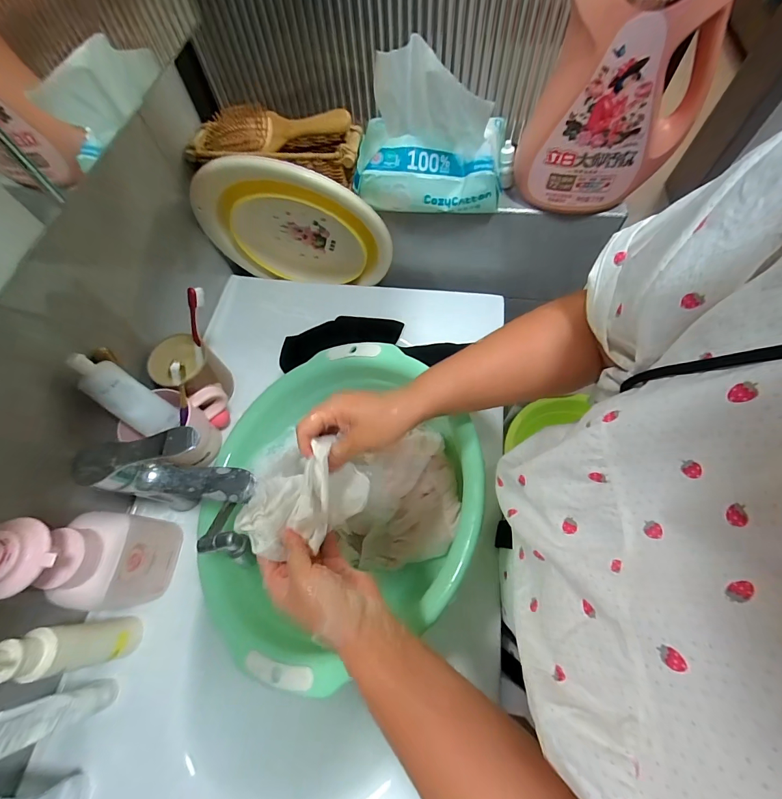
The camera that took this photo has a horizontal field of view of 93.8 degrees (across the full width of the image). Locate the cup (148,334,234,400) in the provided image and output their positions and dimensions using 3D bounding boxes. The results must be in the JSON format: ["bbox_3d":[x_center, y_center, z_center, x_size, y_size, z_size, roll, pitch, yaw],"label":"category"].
[{"bbox_3d":[-0.289,-0.044,0.518,0.102,0.083,0.078,33,70,16],"label":"cup"}]

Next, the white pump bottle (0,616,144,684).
[{"bbox_3d":[-0.311,0.242,0.359,0.034,0.186,0.040,-11,65,-2],"label":"white pump bottle"}]

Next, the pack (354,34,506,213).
[{"bbox_3d":[0.050,-0.343,0.469,0.198,0.155,0.106,10,66,7],"label":"pack"}]

